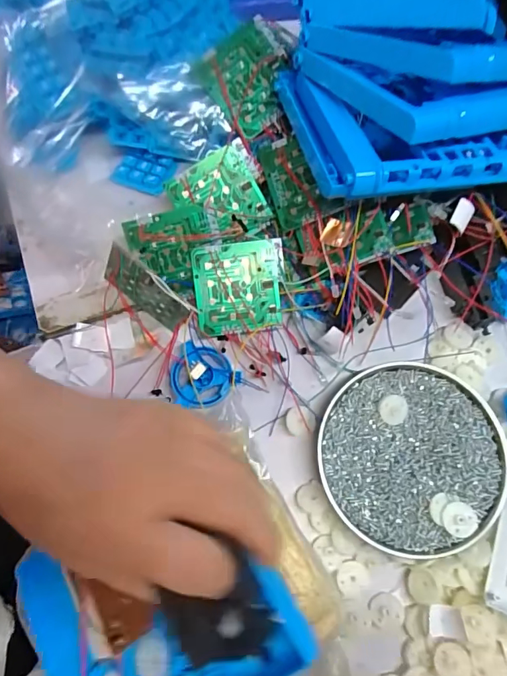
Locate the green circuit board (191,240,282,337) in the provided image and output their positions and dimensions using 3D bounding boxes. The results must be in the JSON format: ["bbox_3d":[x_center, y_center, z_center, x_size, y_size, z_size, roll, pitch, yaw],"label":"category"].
[{"bbox_3d":[-0.013,-0.041,0.378,0.069,0.004,0.072,-6,94,-1],"label":"green circuit board"}]

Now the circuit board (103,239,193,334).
[{"bbox_3d":[-0.081,-0.035,0.353,0.072,0.067,0.004,37,65,-10],"label":"circuit board"}]

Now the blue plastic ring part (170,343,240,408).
[{"bbox_3d":[-0.040,0.032,0.365,0.051,0.012,0.050,0,74,1],"label":"blue plastic ring part"}]

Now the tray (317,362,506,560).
[{"bbox_3d":[0.118,0.088,0.346,0.132,0.023,0.133,0,74,1],"label":"tray"}]

